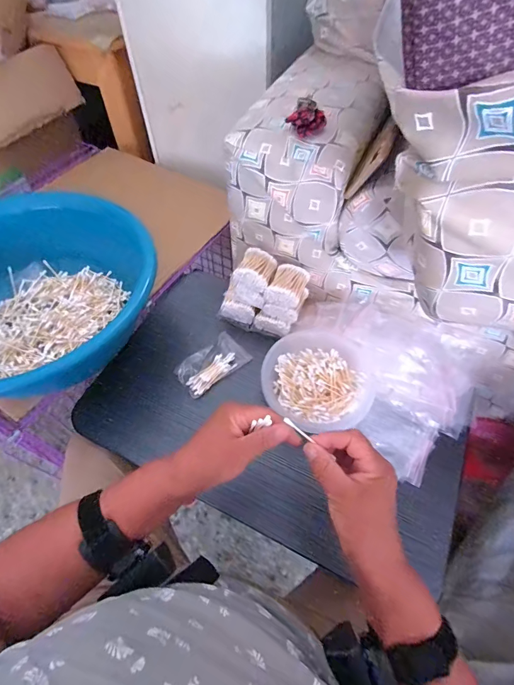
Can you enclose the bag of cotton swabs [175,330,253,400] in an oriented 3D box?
[{"bbox_3d":[-0.078,0.035,0.608,0.122,0.014,0.070,-36,63,-21],"label":"bag of cotton swabs"}]

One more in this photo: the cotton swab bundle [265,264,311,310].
[{"bbox_3d":[0.053,-0.100,0.597,0.057,0.038,0.077,17,58,11],"label":"cotton swab bundle"}]

